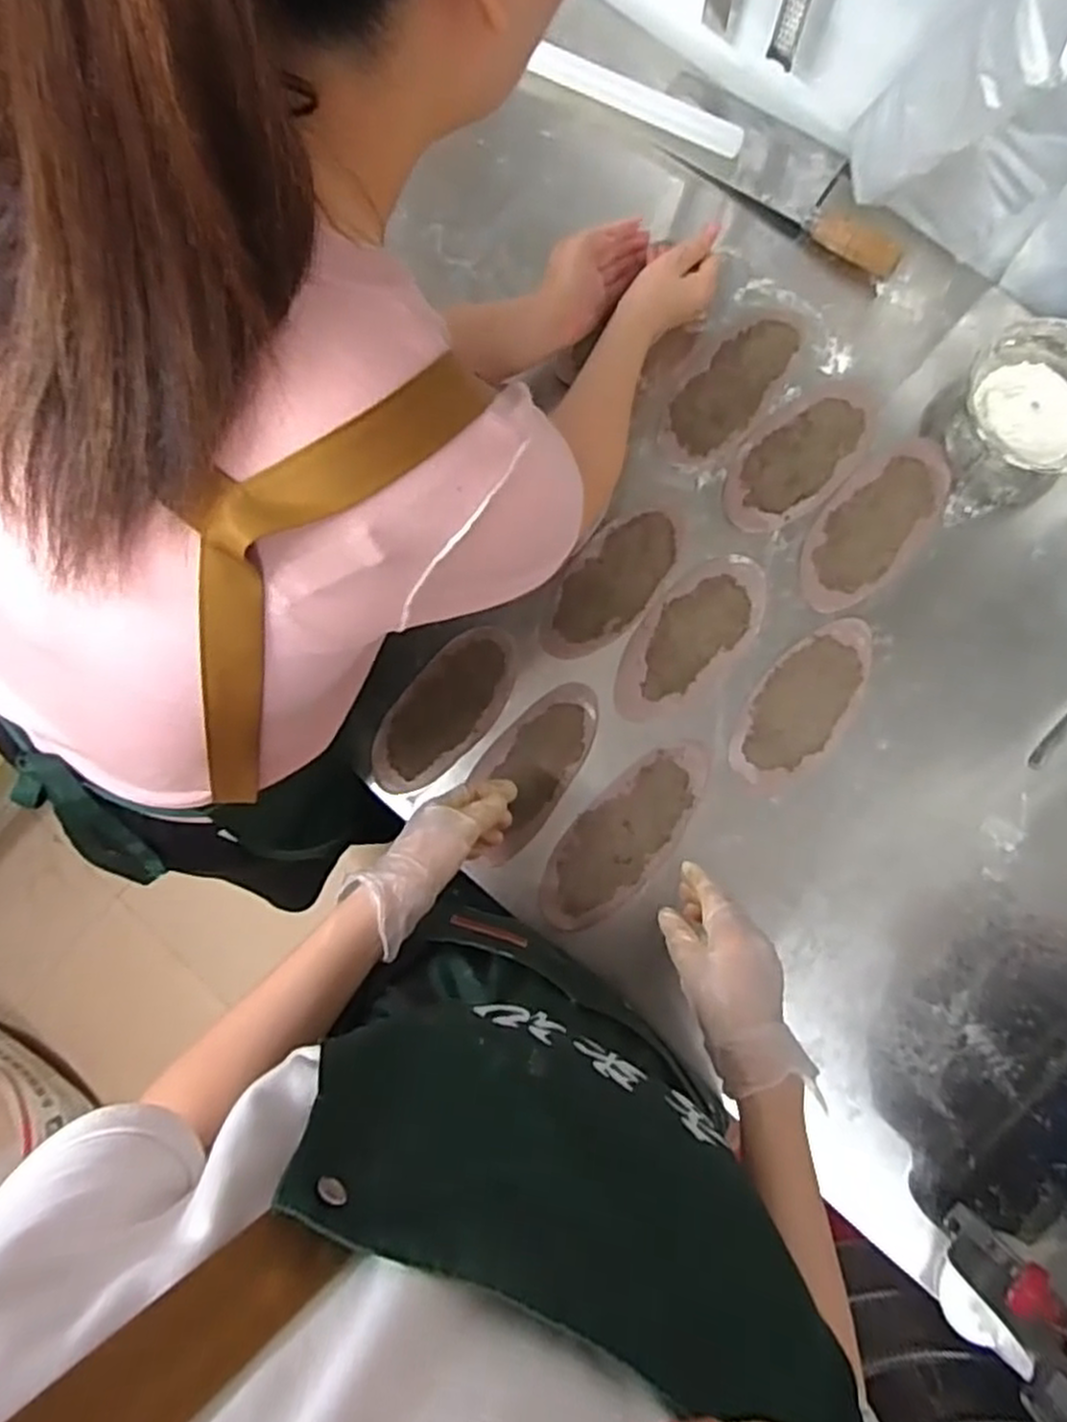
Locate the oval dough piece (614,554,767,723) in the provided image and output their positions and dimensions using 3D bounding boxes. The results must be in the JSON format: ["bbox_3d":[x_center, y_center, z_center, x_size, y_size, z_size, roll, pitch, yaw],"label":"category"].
[{"bbox_3d":[0.148,-0.071,0.726,0.090,0.004,0.185,43,88,6],"label":"oval dough piece"}]

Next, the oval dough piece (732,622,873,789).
[{"bbox_3d":[0.257,-0.008,0.715,0.085,0.004,0.181,35,87,6],"label":"oval dough piece"}]

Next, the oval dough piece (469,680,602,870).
[{"bbox_3d":[-0.004,0.054,0.723,0.081,0.007,0.182,34,87,6],"label":"oval dough piece"}]

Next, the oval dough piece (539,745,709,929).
[{"bbox_3d":[0.087,0.117,0.717,0.087,0.007,0.210,41,88,6],"label":"oval dough piece"}]

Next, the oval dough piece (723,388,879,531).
[{"bbox_3d":[0.260,-0.249,0.738,0.174,0.004,0.091,-43,84,-2],"label":"oval dough piece"}]

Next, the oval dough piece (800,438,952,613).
[{"bbox_3d":[0.328,-0.184,0.728,0.089,0.006,0.196,39,87,6],"label":"oval dough piece"}]

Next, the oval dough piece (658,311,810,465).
[{"bbox_3d":[0.199,-0.328,0.754,0.090,0.007,0.187,38,87,6],"label":"oval dough piece"}]

